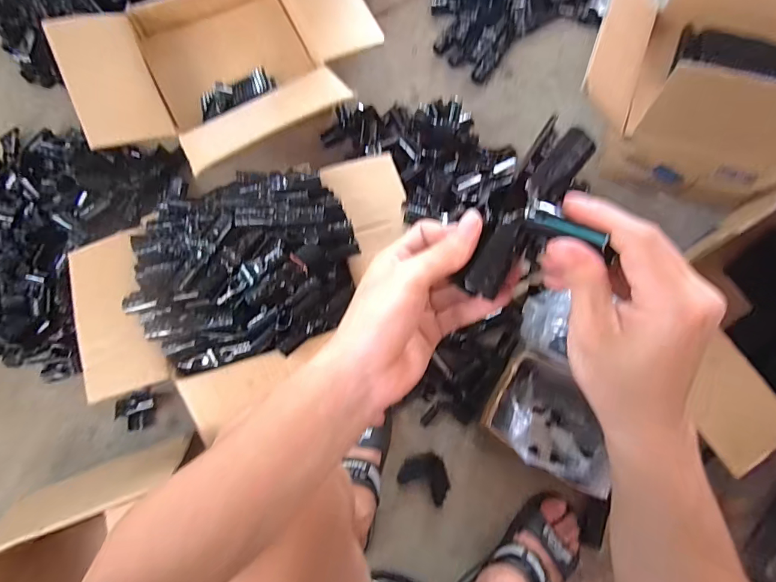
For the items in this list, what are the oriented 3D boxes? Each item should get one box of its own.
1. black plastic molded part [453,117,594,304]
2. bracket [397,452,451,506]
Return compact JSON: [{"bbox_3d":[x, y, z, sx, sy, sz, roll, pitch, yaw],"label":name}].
[{"bbox_3d":[0.086,-0.054,0.274,0.034,0.018,0.122,34,91,10],"label":"black plastic molded part"},{"bbox_3d":[0.066,0.309,0.719,0.083,0.024,0.067,27,77,8],"label":"bracket"}]

